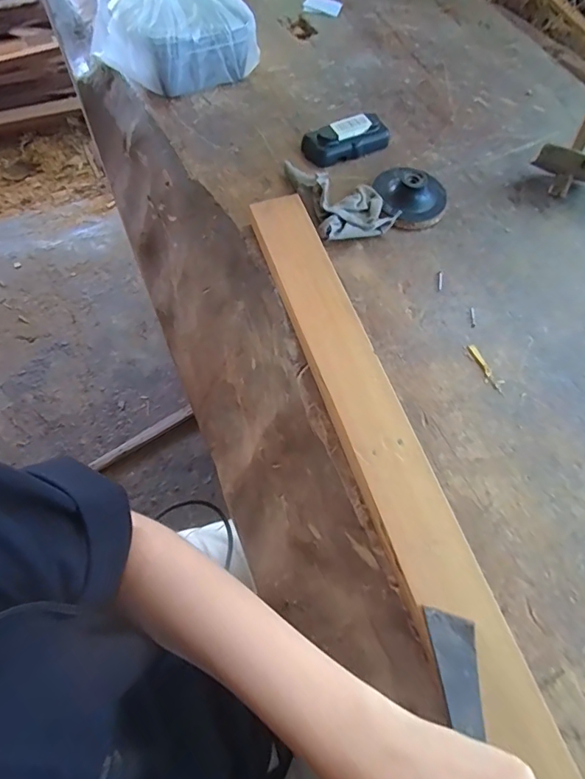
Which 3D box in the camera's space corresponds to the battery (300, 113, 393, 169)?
[{"bbox_3d":[0.068,-0.307,0.574,0.107,0.031,0.042,-22,67,-12],"label":"battery"}]

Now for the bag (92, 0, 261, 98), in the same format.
[{"bbox_3d":[-0.148,-0.449,0.571,0.178,0.145,0.118,-34,70,-16],"label":"bag"}]

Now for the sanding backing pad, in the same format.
[{"bbox_3d":[0.132,-0.218,0.530,0.083,0.029,0.078,18,65,7],"label":"sanding backing pad"}]

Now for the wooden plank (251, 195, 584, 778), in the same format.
[{"bbox_3d":[0.079,0.060,0.383,0.055,0.034,0.580,-17,66,-10],"label":"wooden plank"}]

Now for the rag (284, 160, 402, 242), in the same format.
[{"bbox_3d":[0.052,-0.225,0.528,0.091,0.034,0.128,-15,65,-9],"label":"rag"}]

